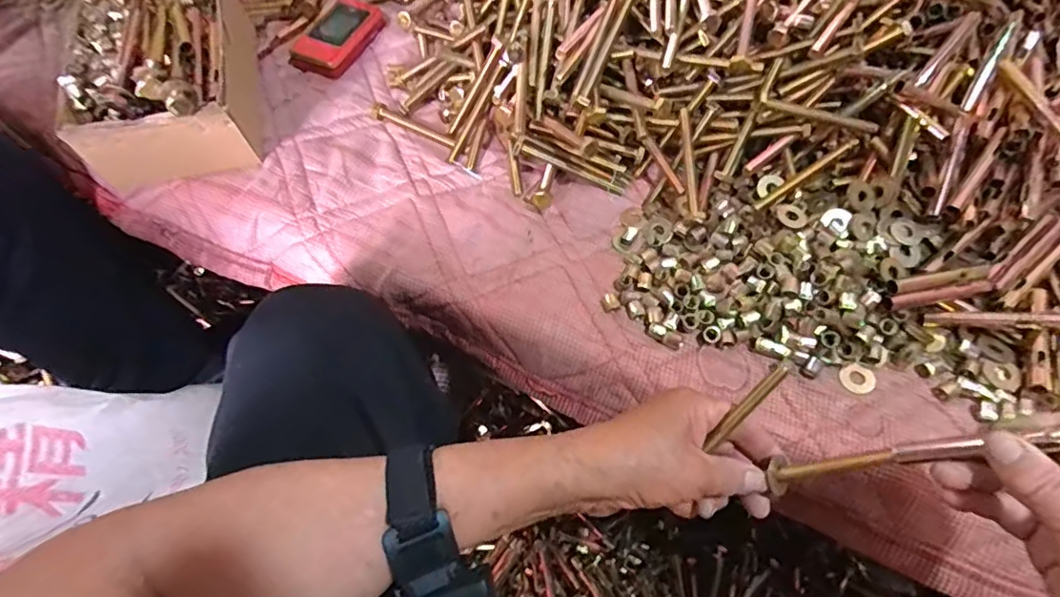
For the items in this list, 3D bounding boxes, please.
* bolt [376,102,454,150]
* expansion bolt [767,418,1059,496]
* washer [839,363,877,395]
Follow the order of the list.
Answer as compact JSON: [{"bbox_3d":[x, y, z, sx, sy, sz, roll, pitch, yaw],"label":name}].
[{"bbox_3d":[-0.109,-0.166,0.531,0.094,0.013,0.017,28,65,12],"label":"bolt"},{"bbox_3d":[0.203,0.087,0.297,0.144,0.013,0.016,-25,58,36],"label":"expansion bolt"},{"bbox_3d":[0.243,0.059,0.404,0.025,0.004,0.022,-14,64,-9],"label":"washer"}]

